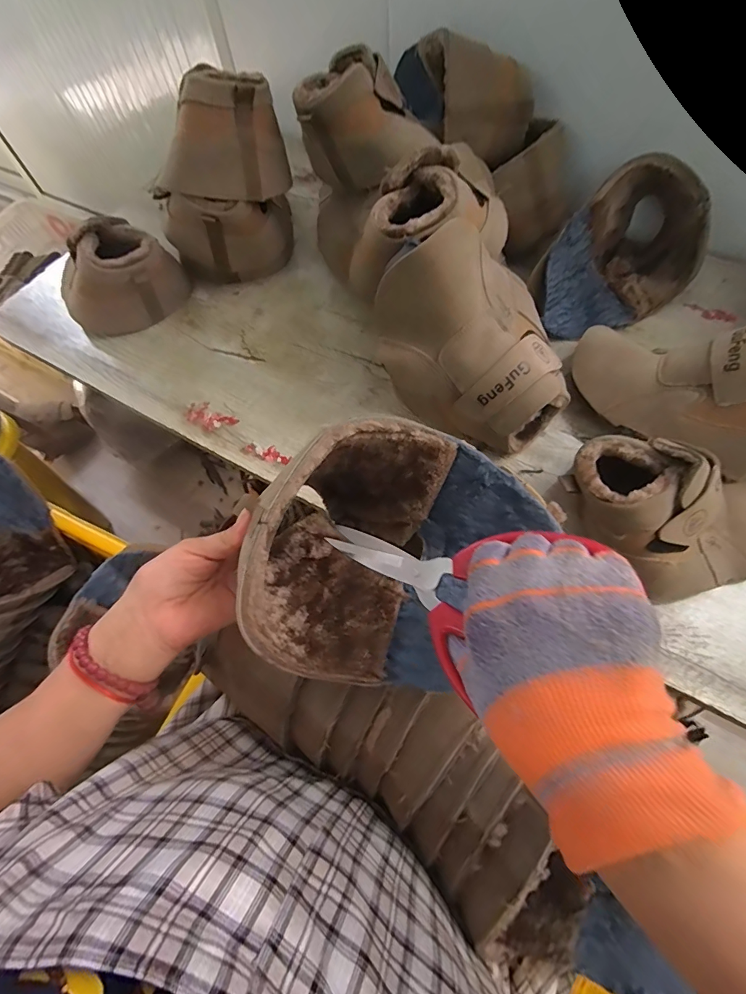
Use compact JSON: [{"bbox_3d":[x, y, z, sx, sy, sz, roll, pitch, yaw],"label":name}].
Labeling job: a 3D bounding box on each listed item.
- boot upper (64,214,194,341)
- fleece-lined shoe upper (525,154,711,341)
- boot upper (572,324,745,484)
[{"bbox_3d":[-0.341,-0.288,0.575,0.152,0.115,0.082,-5,67,1],"label":"boot upper"},{"bbox_3d":[0.325,-0.306,0.538,0.249,0.133,0.123,-37,71,-12],"label":"fleece-lined shoe upper"},{"bbox_3d":[0.339,-0.121,0.460,0.233,0.128,0.131,36,74,16],"label":"boot upper"}]

